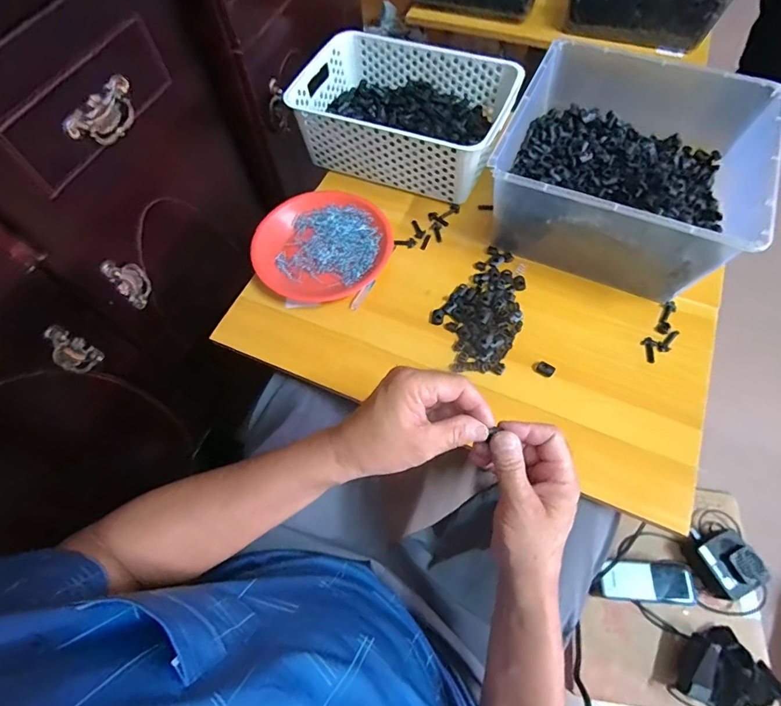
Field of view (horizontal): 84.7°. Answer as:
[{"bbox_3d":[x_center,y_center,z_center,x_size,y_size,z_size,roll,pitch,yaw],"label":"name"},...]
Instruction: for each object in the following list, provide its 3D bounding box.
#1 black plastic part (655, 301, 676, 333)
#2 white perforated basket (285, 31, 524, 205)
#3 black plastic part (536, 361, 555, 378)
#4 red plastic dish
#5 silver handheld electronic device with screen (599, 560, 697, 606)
[{"bbox_3d":[0.357,-0.047,0.554,0.017,0.007,0.051,26,66,14],"label":"black plastic part"},{"bbox_3d":[0.025,-0.370,0.672,0.300,0.113,0.214,22,65,12],"label":"white perforated basket"},{"bbox_3d":[0.191,0.021,0.528,0.020,0.015,0.012,28,67,15],"label":"black plastic part"},{"bbox_3d":[-0.097,-0.155,0.620,0.188,0.038,0.176,0,63,1],"label":"red plastic dish"},{"bbox_3d":[0.371,0.333,0.620,0.133,0.021,0.055,3,85,5],"label":"silver handheld electronic device with screen"}]

